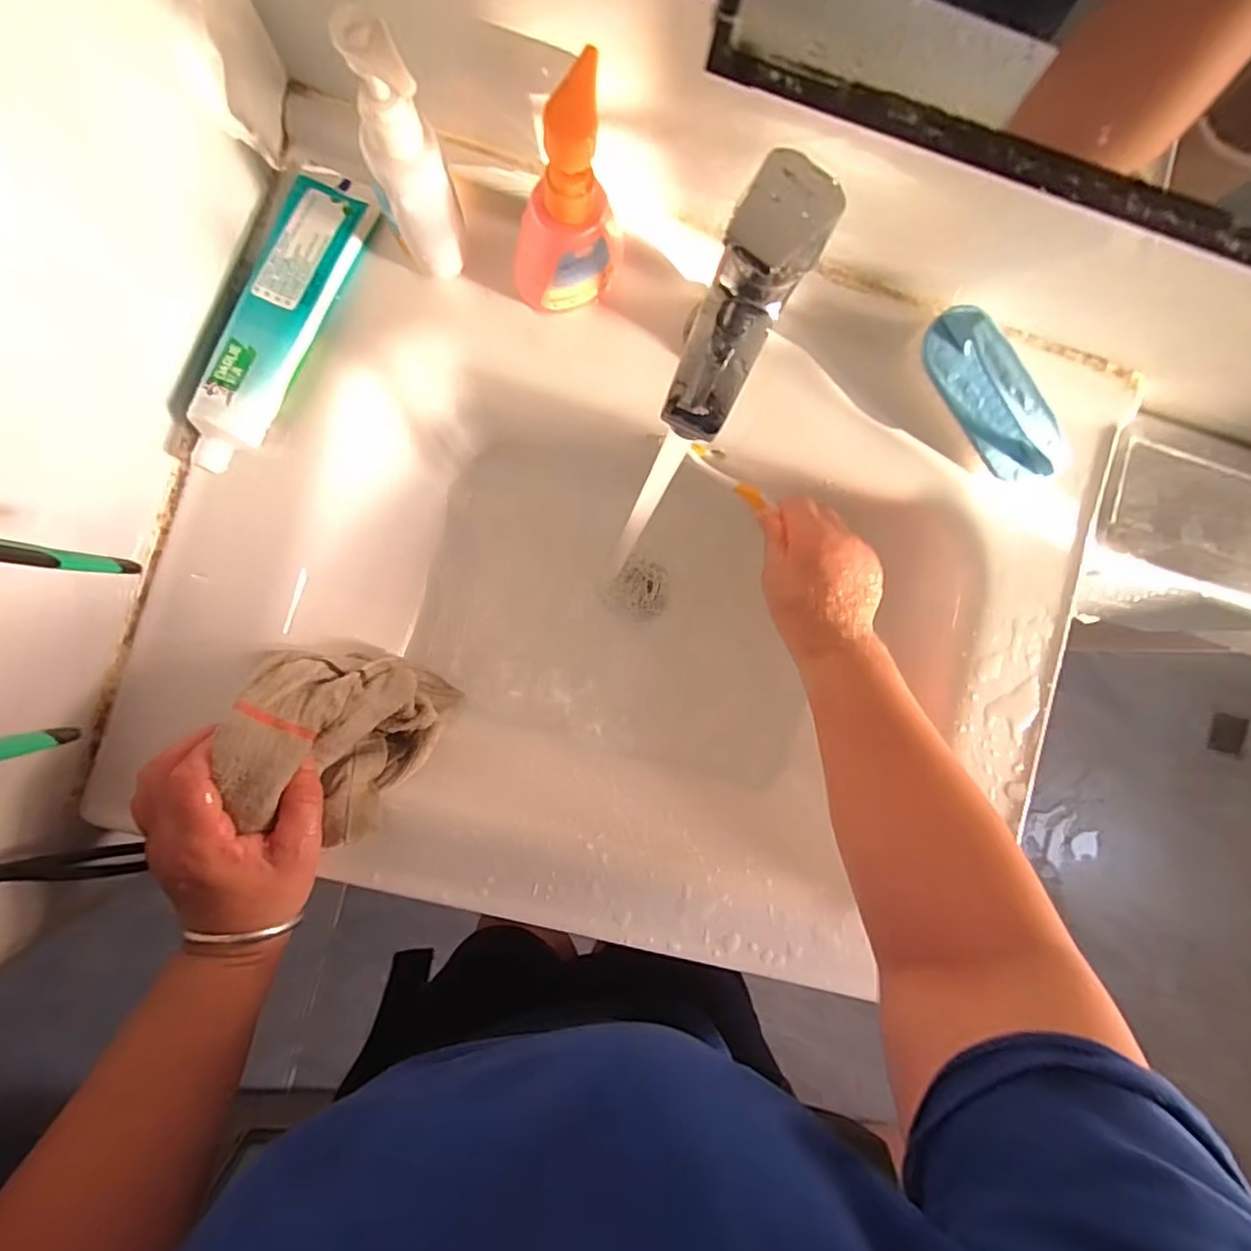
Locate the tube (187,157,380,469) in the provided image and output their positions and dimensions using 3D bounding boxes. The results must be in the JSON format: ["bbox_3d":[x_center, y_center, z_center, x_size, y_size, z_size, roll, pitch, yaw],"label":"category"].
[{"bbox_3d":[-0.209,-0.189,0.356,0.047,0.030,0.200,21,87,-5],"label":"tube"}]

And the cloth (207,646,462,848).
[{"bbox_3d":[-0.180,0.071,0.373,0.097,0.107,0.103,20,87,-5],"label":"cloth"}]

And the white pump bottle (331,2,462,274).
[{"bbox_3d":[-0.114,-0.240,0.309,0.040,0.124,0.035,-20,91,-6],"label":"white pump bottle"}]

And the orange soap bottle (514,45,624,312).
[{"bbox_3d":[-0.028,-0.225,0.322,0.065,0.130,0.035,-38,93,-6],"label":"orange soap bottle"}]

